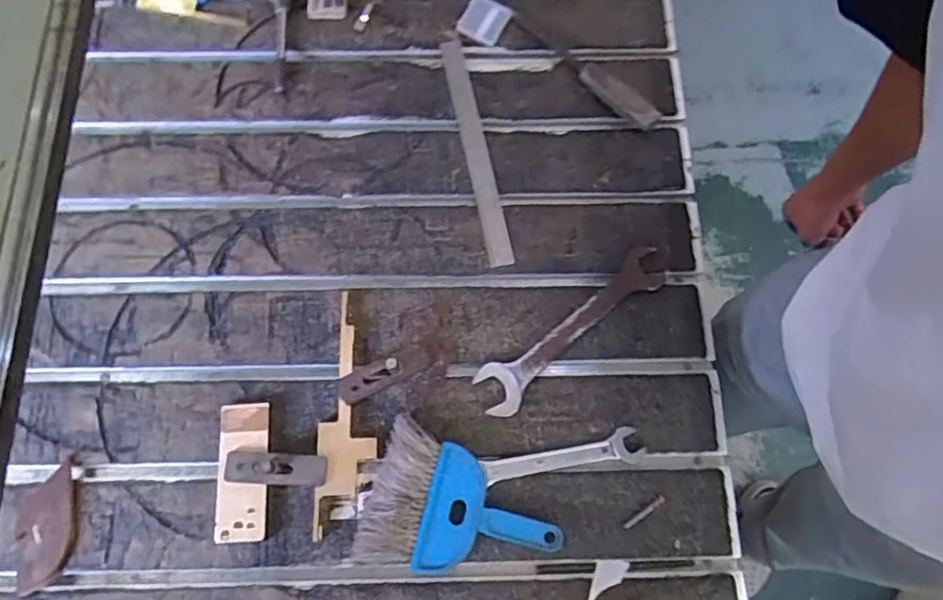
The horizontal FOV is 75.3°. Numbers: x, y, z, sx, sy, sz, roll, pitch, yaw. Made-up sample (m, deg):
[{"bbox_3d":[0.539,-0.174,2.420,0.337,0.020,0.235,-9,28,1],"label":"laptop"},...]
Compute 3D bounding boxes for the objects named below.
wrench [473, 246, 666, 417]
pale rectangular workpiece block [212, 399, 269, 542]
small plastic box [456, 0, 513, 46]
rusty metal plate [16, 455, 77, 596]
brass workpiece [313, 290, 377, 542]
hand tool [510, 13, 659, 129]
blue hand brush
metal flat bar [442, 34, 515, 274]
[{"bbox_3d":[0.111,0.030,0.659,0.248,0.010,0.053,-37,77,-11],"label":"wrench"},{"bbox_3d":[-0.226,0.170,0.606,0.051,0.010,0.132,-4,76,3],"label":"pale rectangular workpiece block"},{"bbox_3d":[0.017,-0.355,0.771,0.056,0.009,0.061,24,80,3],"label":"small plastic box"},{"bbox_3d":[-0.413,0.218,0.596,0.053,0.009,0.116,-8,74,-3],"label":"rusty metal plate"},{"bbox_3d":[-0.128,0.113,0.632,0.058,0.011,0.242,-1,73,-1],"label":"brass workpiece"},{"bbox_3d":[0.136,-0.285,0.741,0.026,0.030,0.223,-41,78,-12],"label":"hand tool"},{"bbox_3d":[-0.009,0.210,0.594,0.185,0.028,0.130,20,74,5],"label":"blue hand brush"},{"bbox_3d":[0.004,-0.182,0.722,0.029,0.008,0.298,-12,74,-4],"label":"metal flat bar"}]

